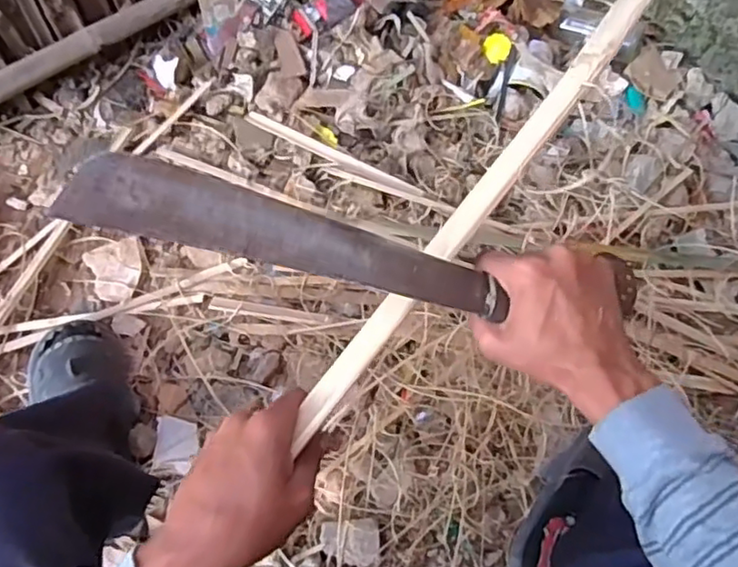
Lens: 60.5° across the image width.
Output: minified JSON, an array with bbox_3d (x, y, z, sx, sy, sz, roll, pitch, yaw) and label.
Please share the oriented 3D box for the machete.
[{"bbox_3d":[0.018,-0.019,0.410,0.389,0.023,0.049,12,63,-22],"label":"machete"}]

